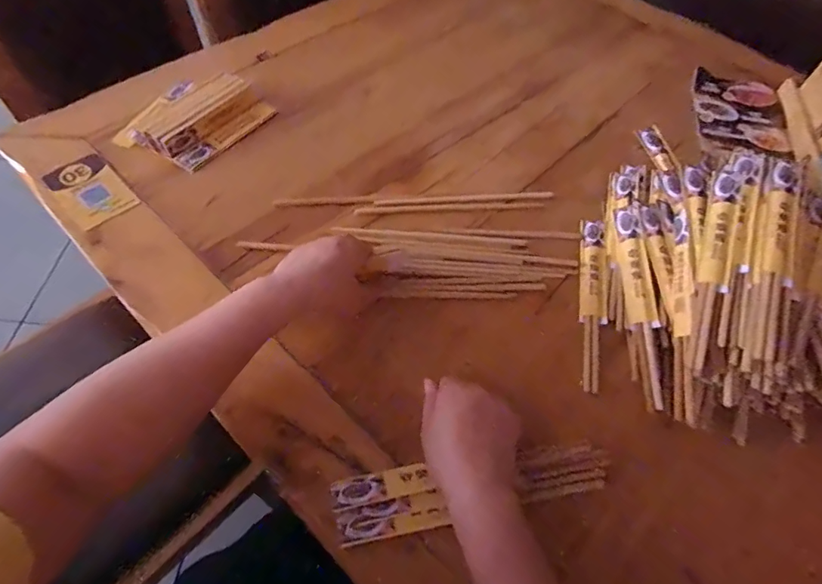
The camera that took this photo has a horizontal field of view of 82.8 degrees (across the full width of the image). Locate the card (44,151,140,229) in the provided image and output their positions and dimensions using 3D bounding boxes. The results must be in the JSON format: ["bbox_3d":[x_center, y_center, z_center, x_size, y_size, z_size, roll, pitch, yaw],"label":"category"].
[{"bbox_3d":[-0.409,-0.131,0.594,0.121,0.005,0.072,41,62,18],"label":"card"}]

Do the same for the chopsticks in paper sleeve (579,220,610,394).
[{"bbox_3d":[0.213,0.003,0.544,0.031,0.013,0.244,13,57,3],"label":"chopsticks in paper sleeve"}]

